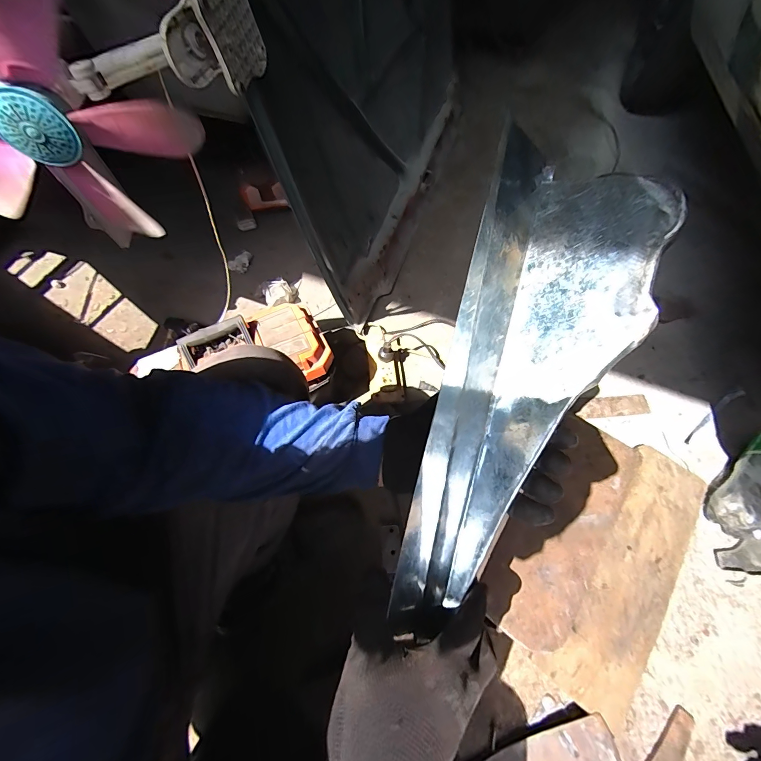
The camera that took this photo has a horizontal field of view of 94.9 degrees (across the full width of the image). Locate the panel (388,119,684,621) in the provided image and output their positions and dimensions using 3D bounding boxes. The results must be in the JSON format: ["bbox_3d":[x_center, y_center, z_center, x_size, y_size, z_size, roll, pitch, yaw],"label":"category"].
[{"bbox_3d":[0.128,-0.005,0.348,0.155,0.130,0.451,21,88,12],"label":"panel"}]

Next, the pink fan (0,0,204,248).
[{"bbox_3d":[-0.341,-0.265,0.369,0.273,0.277,0.065,-4,62,-1],"label":"pink fan"}]

